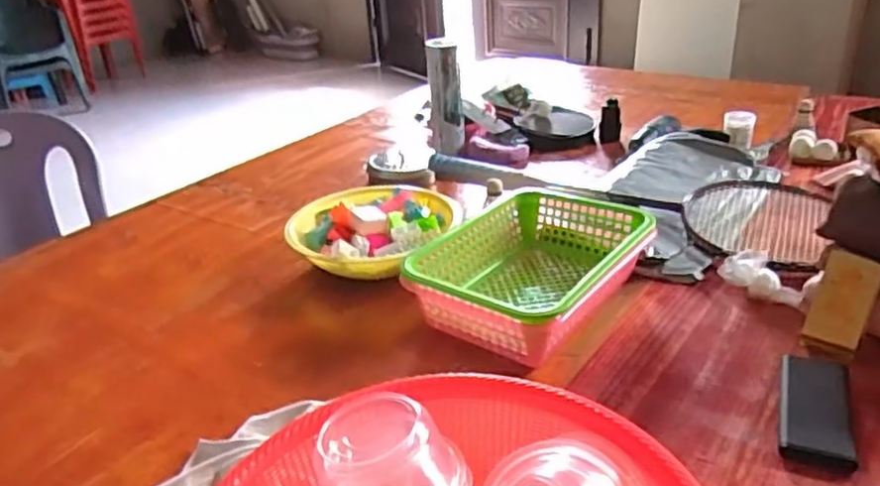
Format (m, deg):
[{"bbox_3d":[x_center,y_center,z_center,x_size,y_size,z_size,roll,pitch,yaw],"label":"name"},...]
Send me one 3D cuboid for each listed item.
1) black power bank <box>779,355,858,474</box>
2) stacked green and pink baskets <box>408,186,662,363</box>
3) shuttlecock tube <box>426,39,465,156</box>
[{"bbox_3d":[0.364,0.162,0.663,0.061,0.015,0.154,8,30,24],"label":"black power bank"},{"bbox_3d":[0.124,0.032,0.873,0.228,0.091,0.310,15,34,34],"label":"stacked green and pink baskets"},{"bbox_3d":[0.011,-0.287,1.332,0.066,0.208,0.055,-5,28,0],"label":"shuttlecock tube"}]

